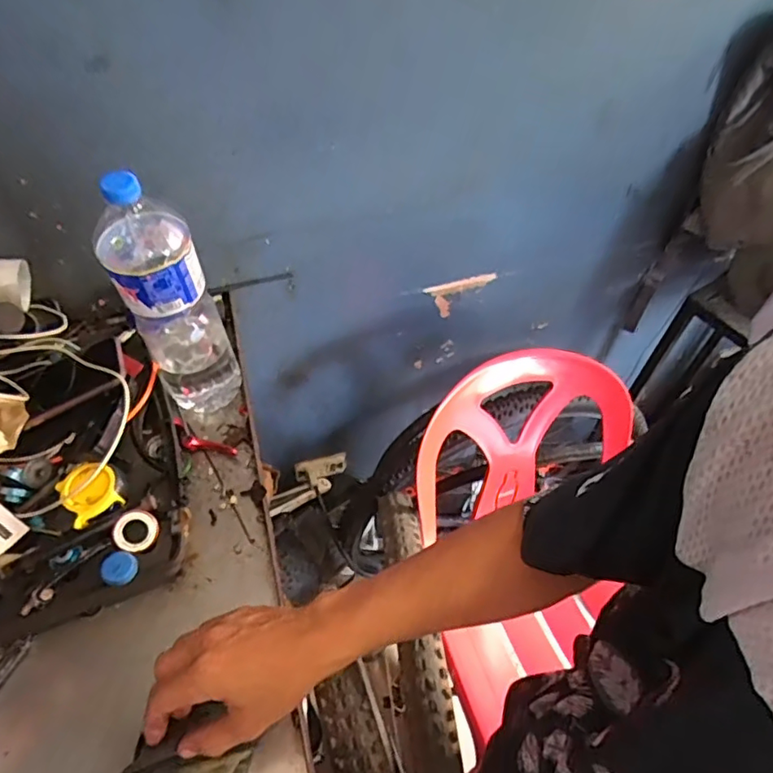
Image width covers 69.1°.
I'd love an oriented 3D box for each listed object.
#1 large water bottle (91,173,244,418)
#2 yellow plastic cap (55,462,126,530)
[{"bbox_3d":[-0.233,-0.091,0.614,0.089,0.307,0.099,-17,55,-15],"label":"large water bottle"},{"bbox_3d":[-0.295,0.104,0.561,0.050,0.024,0.059,-30,59,-23],"label":"yellow plastic cap"}]

